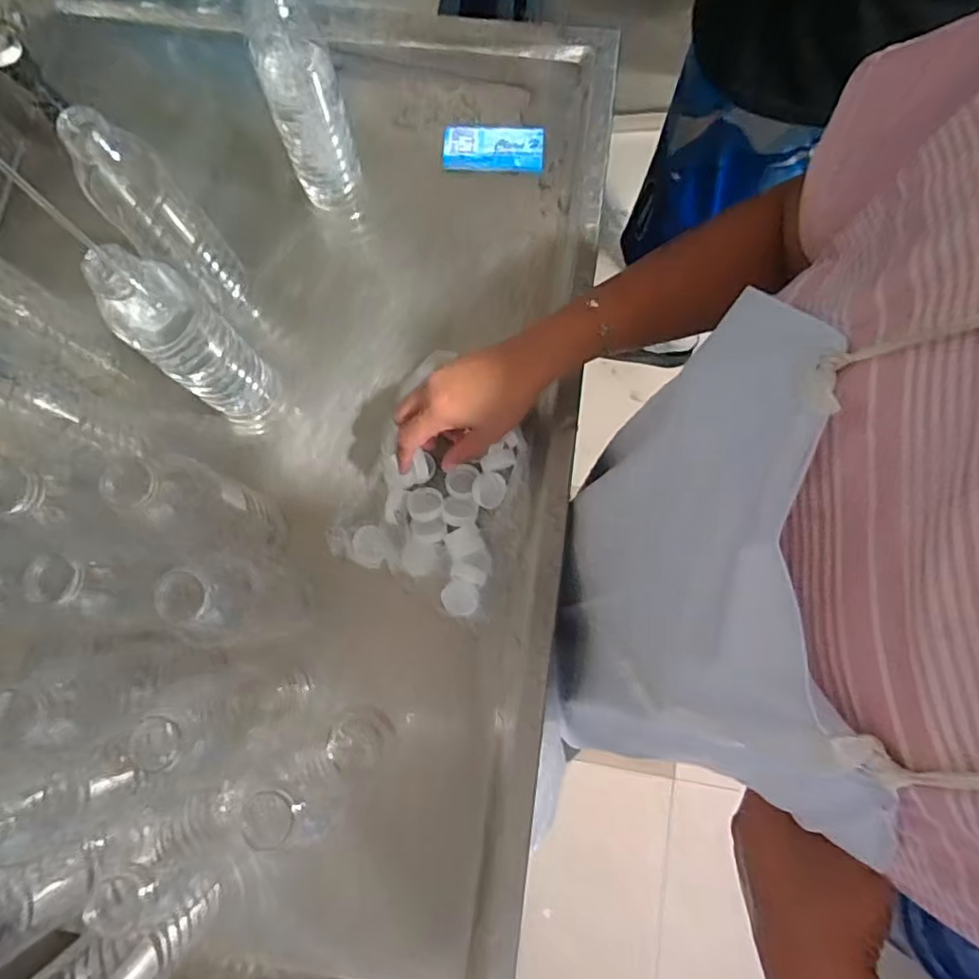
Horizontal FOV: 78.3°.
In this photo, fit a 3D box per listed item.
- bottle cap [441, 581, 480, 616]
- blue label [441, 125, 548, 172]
[{"bbox_3d":[-0.025,0.093,0.513,0.031,0.017,0.028,4,78,2],"label":"bottle cap"},{"bbox_3d":[0.004,-0.348,0.611,0.100,0.010,0.046,5,78,3],"label":"blue label"}]

